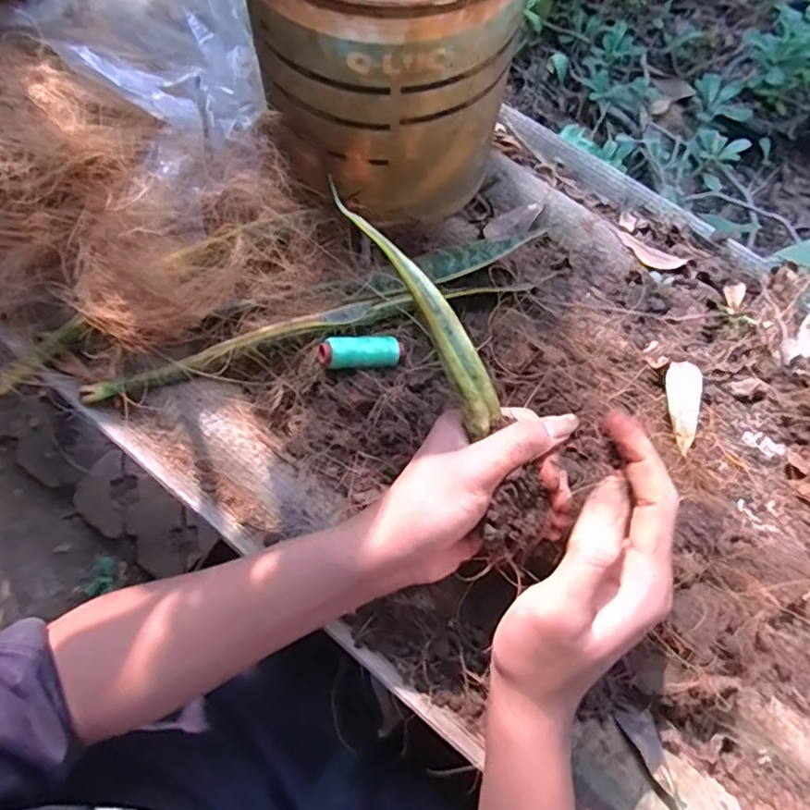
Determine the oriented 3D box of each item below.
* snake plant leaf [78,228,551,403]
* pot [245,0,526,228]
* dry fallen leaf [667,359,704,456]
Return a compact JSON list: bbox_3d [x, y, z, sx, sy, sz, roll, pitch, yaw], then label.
[{"bbox_3d":[-0.060,-0.061,0.422,0.327,0.019,0.034,-22,72,-7],"label":"snake plant leaf"},{"bbox_3d":[-0.009,-0.258,0.411,0.167,0.172,0.189,-10,71,-3],"label":"pot"},{"bbox_3d":[0.186,-0.001,0.406,0.019,0.011,0.065,10,71,4],"label":"dry fallen leaf"}]

